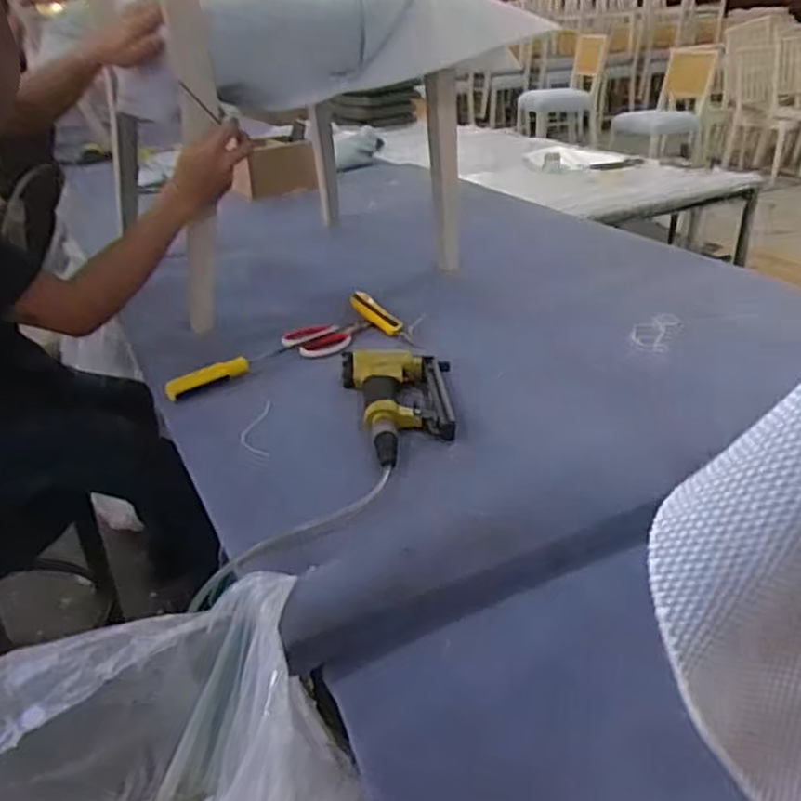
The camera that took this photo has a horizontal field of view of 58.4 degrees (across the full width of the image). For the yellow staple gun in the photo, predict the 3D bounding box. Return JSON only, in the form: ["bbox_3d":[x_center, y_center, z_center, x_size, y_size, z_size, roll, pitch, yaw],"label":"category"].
[{"bbox_3d":[0.005,0.003,0.879,0.137,0.042,0.244,-6,28,-5],"label":"yellow staple gun"}]

